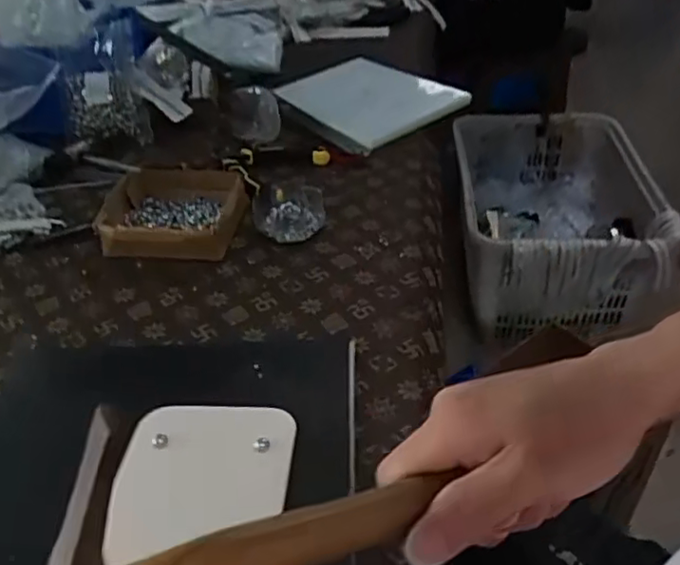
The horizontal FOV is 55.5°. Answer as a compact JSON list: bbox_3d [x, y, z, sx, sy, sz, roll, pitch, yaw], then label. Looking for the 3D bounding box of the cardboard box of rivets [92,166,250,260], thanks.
[{"bbox_3d":[-0.185,-0.080,0.716,0.153,0.040,0.141,-2,38,0],"label":"cardboard box of rivets"}]

